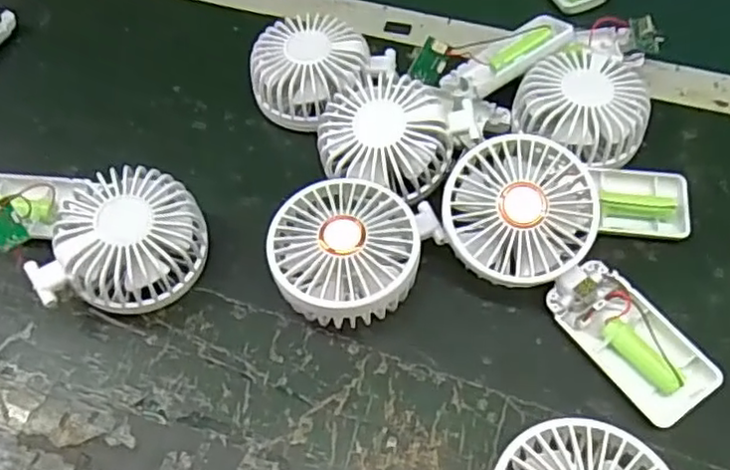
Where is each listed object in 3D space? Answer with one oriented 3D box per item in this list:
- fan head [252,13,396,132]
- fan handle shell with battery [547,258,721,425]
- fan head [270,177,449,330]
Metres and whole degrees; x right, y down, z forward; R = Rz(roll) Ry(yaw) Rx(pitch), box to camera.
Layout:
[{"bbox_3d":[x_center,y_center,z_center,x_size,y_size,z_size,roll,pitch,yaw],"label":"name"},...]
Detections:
[{"bbox_3d":[-0.034,-0.116,0.476,0.095,0.054,0.088,27,62,20],"label":"fan head"},{"bbox_3d":[0.147,0.059,0.367,0.041,0.023,0.093,-30,59,-15],"label":"fan handle shell with battery"},{"bbox_3d":[-0.003,0.012,0.396,0.099,0.049,0.083,-13,56,-5],"label":"fan head"}]

